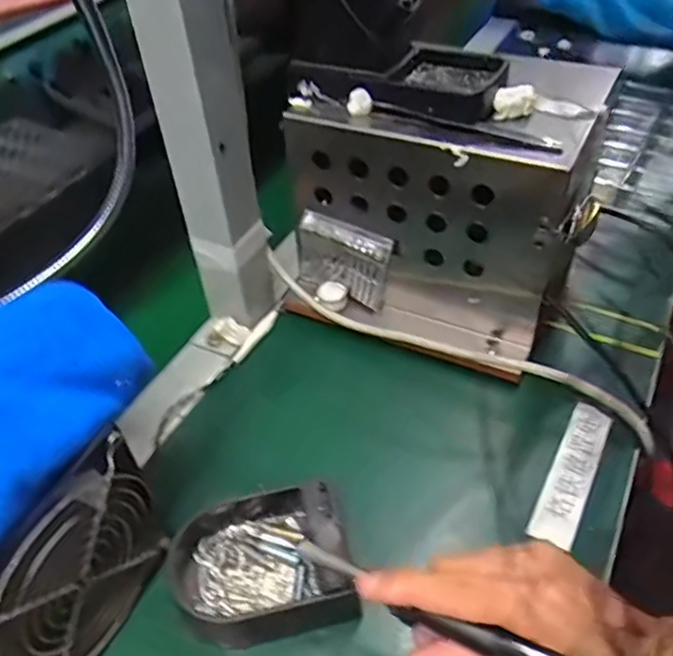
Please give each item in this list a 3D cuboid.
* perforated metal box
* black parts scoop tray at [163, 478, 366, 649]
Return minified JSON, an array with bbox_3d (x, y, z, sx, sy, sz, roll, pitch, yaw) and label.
[{"bbox_3d":[0.064,-0.084,0.483,0.208,0.184,0.128,17,48,20],"label":"perforated metal box"},{"bbox_3d":[-0.044,0.138,0.383,0.101,0.031,0.085,-8,44,-5],"label":"black parts scoop tray"}]

